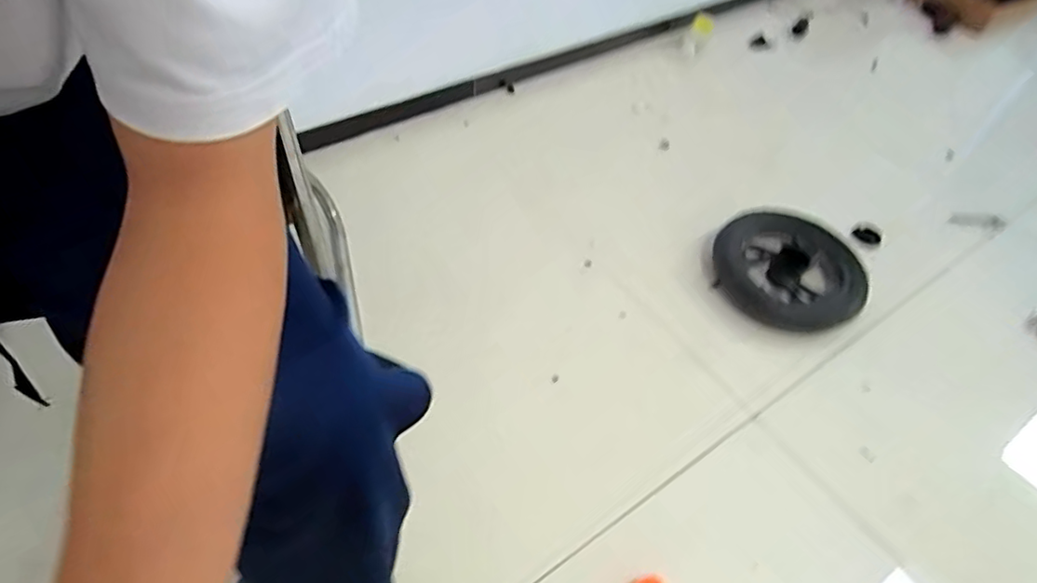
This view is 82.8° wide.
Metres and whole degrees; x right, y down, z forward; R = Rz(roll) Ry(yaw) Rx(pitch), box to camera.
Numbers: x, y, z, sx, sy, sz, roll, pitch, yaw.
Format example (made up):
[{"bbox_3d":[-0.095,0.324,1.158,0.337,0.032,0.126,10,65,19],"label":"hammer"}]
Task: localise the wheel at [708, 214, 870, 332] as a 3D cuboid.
[{"bbox_3d":[0.485,-0.044,1.061,0.258,0.052,0.249,2,51,-2],"label":"wheel"}]

